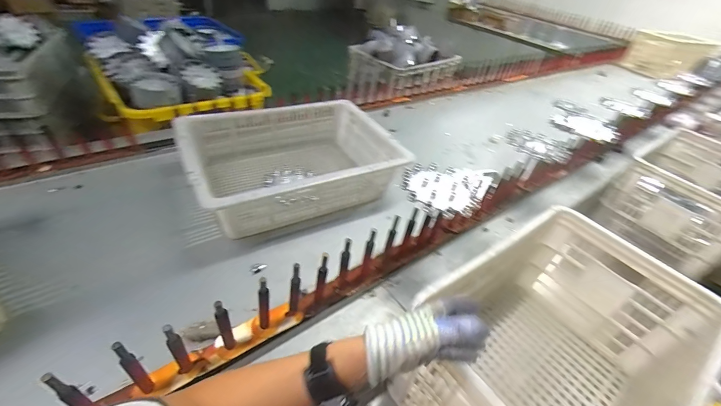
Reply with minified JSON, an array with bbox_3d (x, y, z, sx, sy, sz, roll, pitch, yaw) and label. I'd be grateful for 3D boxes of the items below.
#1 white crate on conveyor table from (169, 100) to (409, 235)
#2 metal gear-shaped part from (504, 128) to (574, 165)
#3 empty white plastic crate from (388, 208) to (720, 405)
[{"bbox_3d":[-0.178,-0.115,0.900,0.529,0.153,0.400,-16,45,-26],"label":"white crate on conveyor table"},{"bbox_3d":[0.462,-0.149,0.839,0.150,0.029,0.163,28,44,24],"label":"metal gear-shaped part"},{"bbox_3d":[0.365,0.283,0.630,0.529,0.285,0.341,-22,47,-31],"label":"empty white plastic crate"}]

